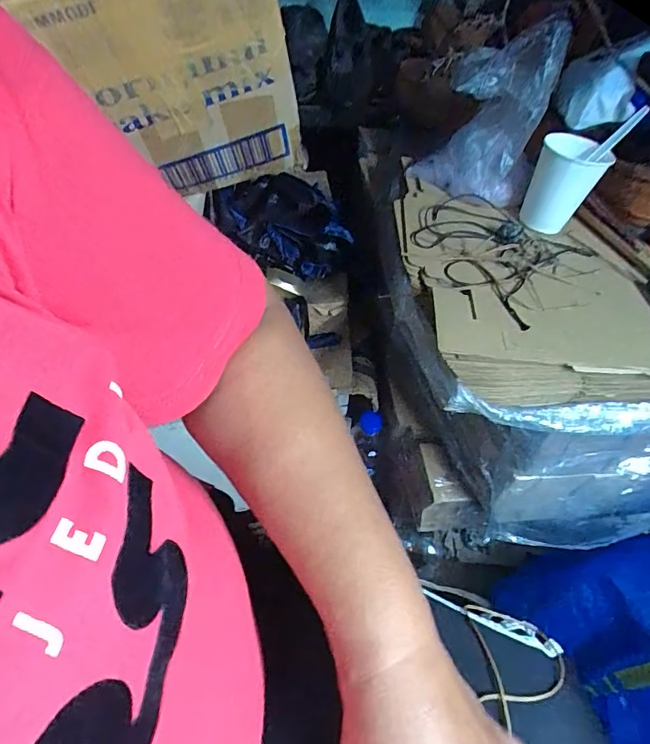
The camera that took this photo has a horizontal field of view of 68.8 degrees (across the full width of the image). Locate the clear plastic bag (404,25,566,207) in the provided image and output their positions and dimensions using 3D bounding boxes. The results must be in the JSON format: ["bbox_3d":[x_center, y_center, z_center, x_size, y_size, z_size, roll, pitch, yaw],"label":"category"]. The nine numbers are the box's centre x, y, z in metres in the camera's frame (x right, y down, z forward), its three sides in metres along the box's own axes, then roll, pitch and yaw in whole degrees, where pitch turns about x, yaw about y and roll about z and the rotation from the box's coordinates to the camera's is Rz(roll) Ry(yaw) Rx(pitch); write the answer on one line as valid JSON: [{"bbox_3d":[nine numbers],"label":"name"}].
[{"bbox_3d":[0.180,-0.292,0.535,0.122,0.169,0.100,16,50,10],"label":"clear plastic bag"}]

